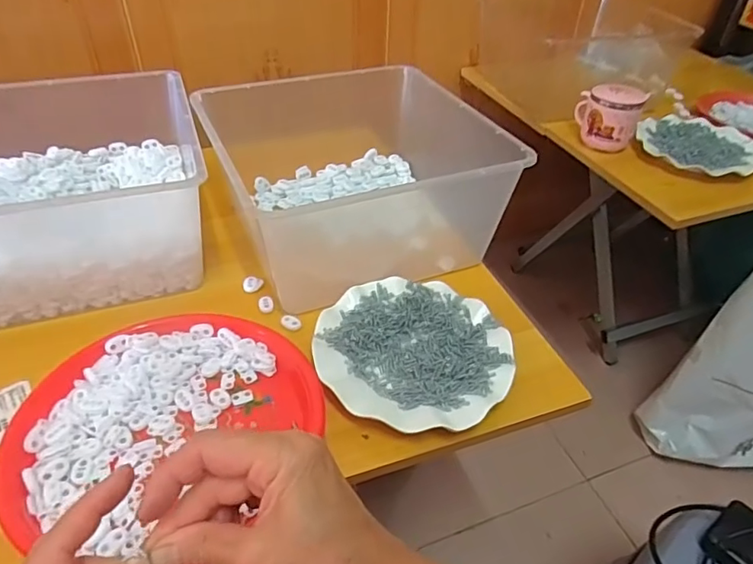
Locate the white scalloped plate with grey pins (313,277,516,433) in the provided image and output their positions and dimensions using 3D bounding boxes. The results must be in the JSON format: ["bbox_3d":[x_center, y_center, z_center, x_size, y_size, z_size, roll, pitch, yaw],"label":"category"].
[{"bbox_3d":[0.036,0.066,0.528,0.181,0.019,0.177,3,42,-2],"label":"white scalloped plate with grey pins"}]

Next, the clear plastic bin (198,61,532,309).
[{"bbox_3d":[-0.018,-0.128,0.625,0.260,0.124,0.274,-19,47,-24],"label":"clear plastic bin"}]

